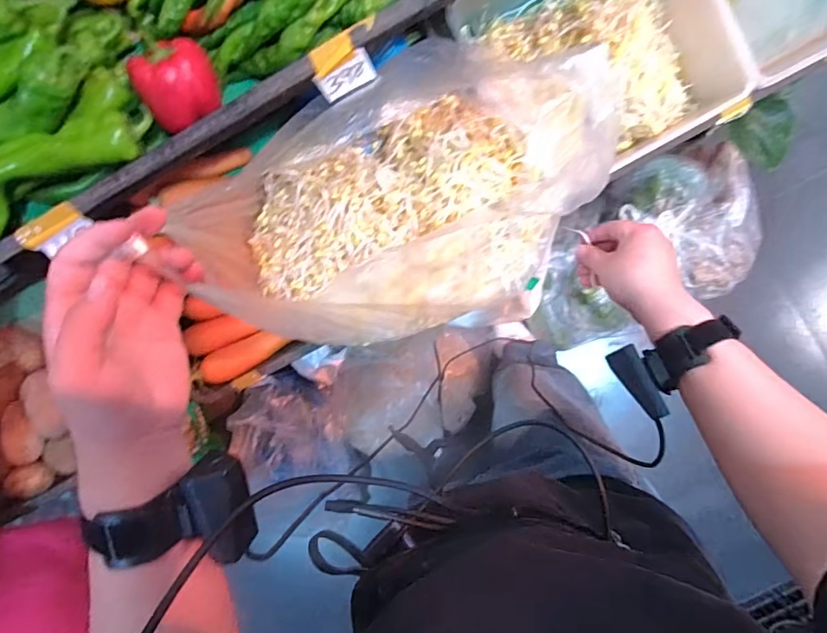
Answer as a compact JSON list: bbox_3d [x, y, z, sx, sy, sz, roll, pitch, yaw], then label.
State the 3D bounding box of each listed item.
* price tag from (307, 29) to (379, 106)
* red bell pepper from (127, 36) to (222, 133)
[{"bbox_3d":[-0.073,-0.252,0.488,0.059,0.066,0.018,-30,85,5],"label":"price tag"},{"bbox_3d":[-0.233,-0.230,0.472,0.080,0.059,0.066,-45,84,4],"label":"red bell pepper"}]

